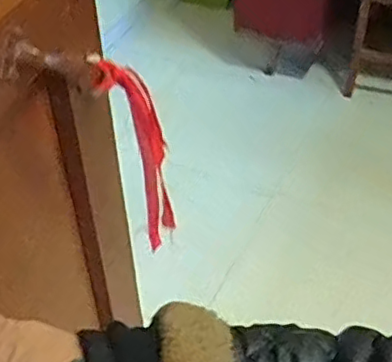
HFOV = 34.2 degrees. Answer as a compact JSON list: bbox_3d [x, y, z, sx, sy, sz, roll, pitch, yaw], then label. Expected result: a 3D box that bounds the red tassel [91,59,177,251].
[{"bbox_3d":[-0.052,-0.018,0.567,0.054,0.203,0.015,-10,43,-9],"label":"red tassel"}]

